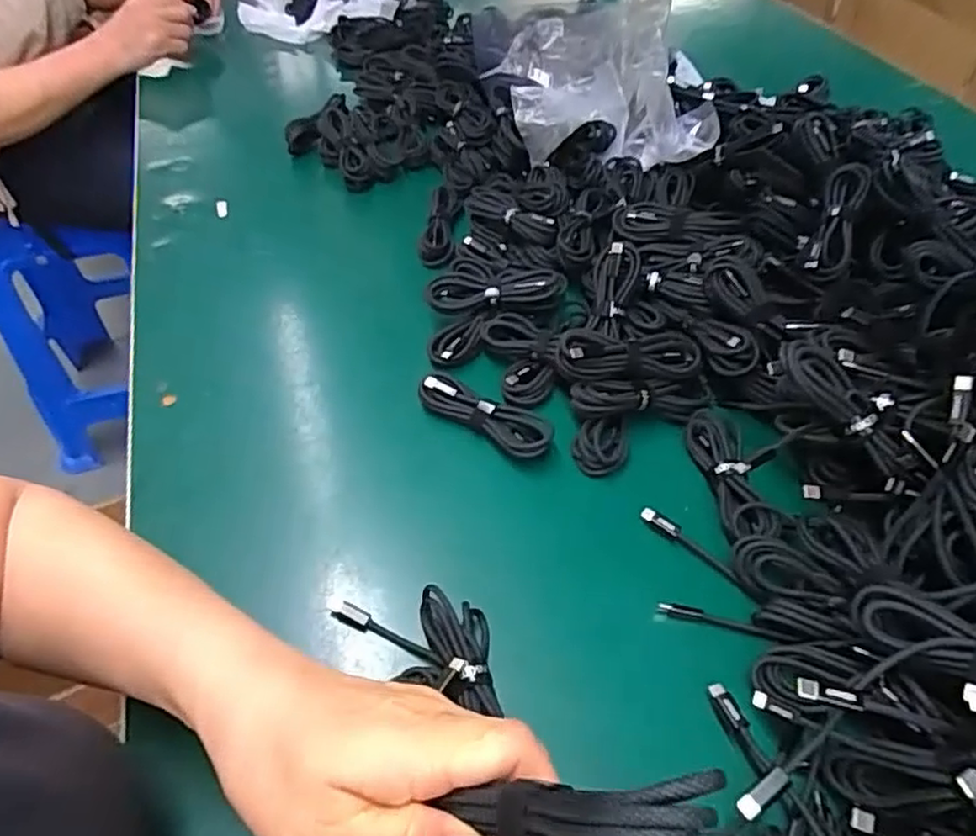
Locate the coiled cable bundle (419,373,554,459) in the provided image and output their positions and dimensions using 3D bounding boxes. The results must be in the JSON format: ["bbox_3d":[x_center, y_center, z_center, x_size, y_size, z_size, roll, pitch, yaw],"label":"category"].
[{"bbox_3d":[0.000,-0.003,0.491,0.108,0.020,0.033,28,55,22],"label":"coiled cable bundle"}]

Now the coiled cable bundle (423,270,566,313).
[{"bbox_3d":[0.004,-0.107,0.544,0.112,0.028,0.035,8,50,7],"label":"coiled cable bundle"}]

